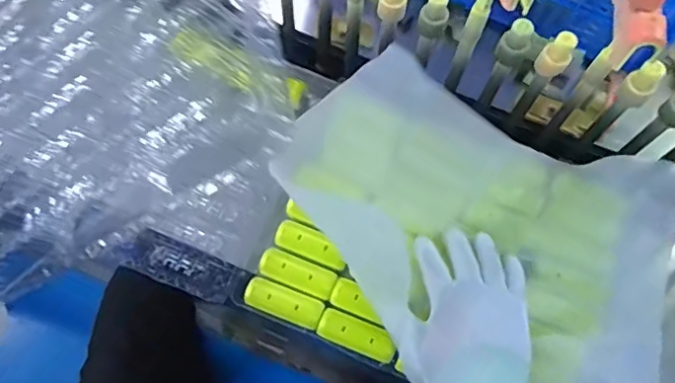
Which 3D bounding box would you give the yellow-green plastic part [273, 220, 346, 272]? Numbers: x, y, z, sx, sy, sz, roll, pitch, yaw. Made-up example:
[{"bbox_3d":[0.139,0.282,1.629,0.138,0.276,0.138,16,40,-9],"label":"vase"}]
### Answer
[{"bbox_3d":[-0.025,0.054,0.563,0.076,0.010,0.029,23,71,7],"label":"yellow-green plastic part"}]

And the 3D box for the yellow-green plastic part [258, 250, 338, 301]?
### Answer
[{"bbox_3d":[-0.040,0.082,0.555,0.076,0.012,0.027,21,70,7],"label":"yellow-green plastic part"}]

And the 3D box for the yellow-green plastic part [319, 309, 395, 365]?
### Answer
[{"bbox_3d":[0.019,0.138,0.533,0.075,0.011,0.029,22,70,7],"label":"yellow-green plastic part"}]

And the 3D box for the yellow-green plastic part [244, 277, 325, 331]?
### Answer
[{"bbox_3d":[-0.052,0.109,0.545,0.076,0.009,0.030,20,70,6],"label":"yellow-green plastic part"}]

